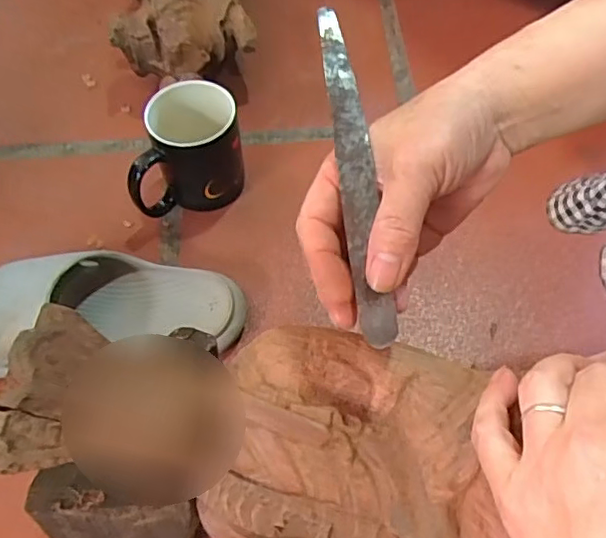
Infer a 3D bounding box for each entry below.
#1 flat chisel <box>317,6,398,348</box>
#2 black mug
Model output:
[{"bbox_3d":[0.024,-0.057,0.294,0.016,0.008,0.165,-6,78,-4],"label":"flat chisel"},{"bbox_3d":[-0.108,-0.107,0.551,0.108,0.092,0.079,-17,62,-8],"label":"black mug"}]

